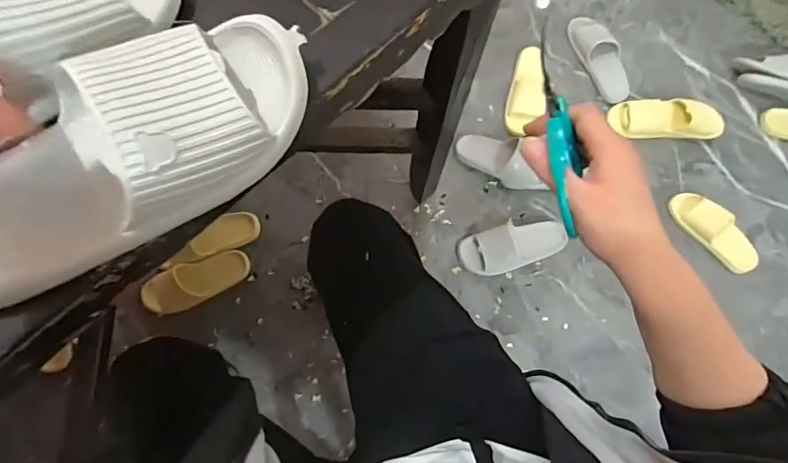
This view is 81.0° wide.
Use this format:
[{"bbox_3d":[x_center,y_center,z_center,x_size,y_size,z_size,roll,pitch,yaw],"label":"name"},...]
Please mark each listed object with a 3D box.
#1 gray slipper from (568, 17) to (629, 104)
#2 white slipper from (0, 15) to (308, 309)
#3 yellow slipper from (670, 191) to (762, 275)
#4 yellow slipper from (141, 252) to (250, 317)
[{"bbox_3d":[0.579,-0.489,1.286,0.103,0.083,0.268,-21,78,-7],"label":"gray slipper"},{"bbox_3d":[-0.178,-0.054,0.289,0.263,0.062,0.113,-27,79,-6],"label":"white slipper"},{"bbox_3d":[0.828,0.000,1.190,0.093,0.081,0.256,-41,81,-10],"label":"yellow slipper"},{"bbox_3d":[-0.490,0.126,1.140,0.266,0.068,0.095,-25,78,-6],"label":"yellow slipper"}]

